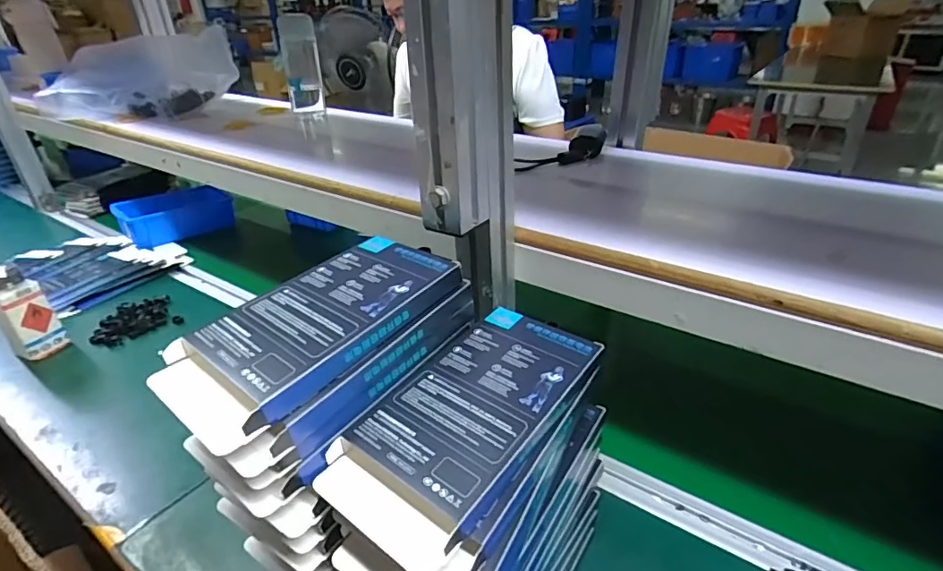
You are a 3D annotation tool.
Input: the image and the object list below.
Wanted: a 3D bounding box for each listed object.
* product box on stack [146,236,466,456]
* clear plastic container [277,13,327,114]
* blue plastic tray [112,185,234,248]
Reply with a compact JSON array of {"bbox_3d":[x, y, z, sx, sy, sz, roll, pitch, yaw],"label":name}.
[{"bbox_3d":[-0.105,0.023,0.349,0.098,0.018,0.193,24,45,32],"label":"product box on stack"},{"bbox_3d":[-0.292,-0.376,0.887,0.061,0.148,0.058,-8,30,-12],"label":"clear plastic container"},{"bbox_3d":[-0.612,-0.151,1.061,0.194,0.062,0.145,-25,37,-35],"label":"blue plastic tray"}]

